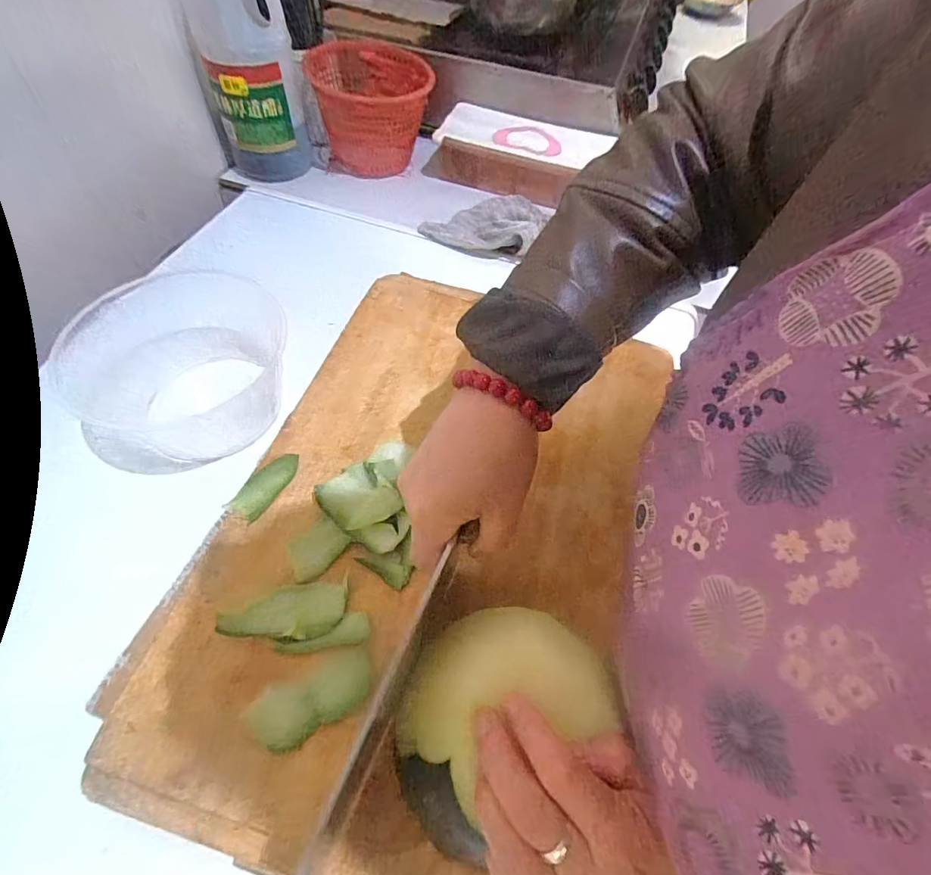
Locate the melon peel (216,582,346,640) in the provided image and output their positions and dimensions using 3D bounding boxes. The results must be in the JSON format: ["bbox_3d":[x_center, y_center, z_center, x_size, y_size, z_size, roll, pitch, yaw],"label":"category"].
[{"bbox_3d":[-0.126,0.120,0.315,0.082,0.010,0.037,-3,59,-6],"label":"melon peel"}]

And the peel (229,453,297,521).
[{"bbox_3d":[-0.160,0.036,0.367,0.028,0.008,0.060,32,61,14],"label":"peel"}]

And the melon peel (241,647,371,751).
[{"bbox_3d":[-0.097,0.166,0.288,0.075,0.004,0.035,-22,63,-17],"label":"melon peel"}]

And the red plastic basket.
[{"bbox_3d":[-0.147,-0.511,0.722,0.181,0.126,0.185,-3,59,-7],"label":"red plastic basket"}]

